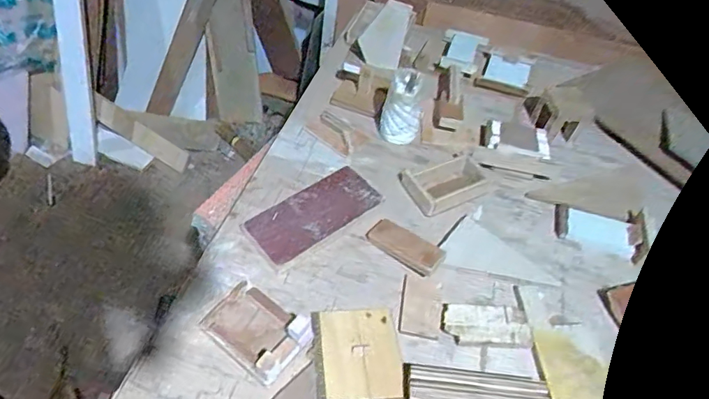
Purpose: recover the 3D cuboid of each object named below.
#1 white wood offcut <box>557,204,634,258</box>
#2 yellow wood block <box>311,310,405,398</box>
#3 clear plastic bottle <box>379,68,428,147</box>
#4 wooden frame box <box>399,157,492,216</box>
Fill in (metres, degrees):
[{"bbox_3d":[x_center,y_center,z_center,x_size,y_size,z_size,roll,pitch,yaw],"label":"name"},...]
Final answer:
[{"bbox_3d":[0.352,0.045,0.709,0.107,0.015,0.060,21,47,14],"label":"white wood offcut"},{"bbox_3d":[0.003,0.184,0.564,0.097,0.014,0.118,-1,48,-8],"label":"yellow wood block"},{"bbox_3d":[0.079,-0.153,0.793,0.066,0.105,0.062,17,48,8],"label":"clear plastic bottle"},{"bbox_3d":[0.144,-0.028,0.750,0.121,0.027,0.083,-15,52,-19],"label":"wooden frame box"}]

